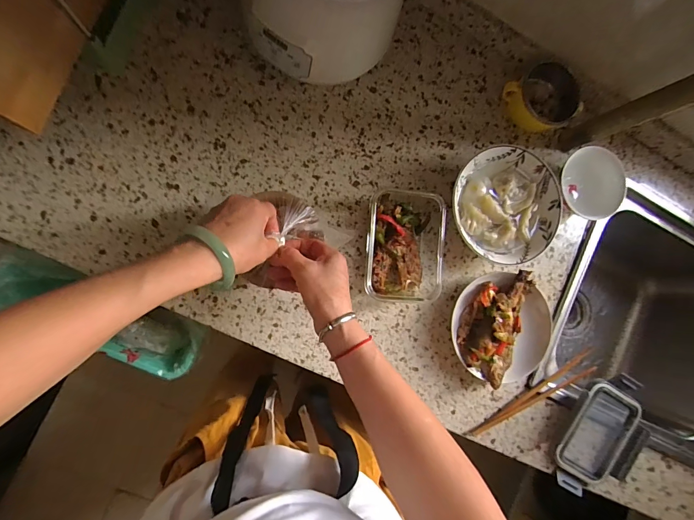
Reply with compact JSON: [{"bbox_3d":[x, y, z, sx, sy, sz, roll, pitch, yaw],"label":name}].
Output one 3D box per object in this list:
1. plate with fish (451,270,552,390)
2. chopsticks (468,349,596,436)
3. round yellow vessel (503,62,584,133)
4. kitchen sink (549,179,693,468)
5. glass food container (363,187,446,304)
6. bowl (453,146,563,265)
[{"bbox_3d":[0.236,0.104,0.545,0.156,0.046,0.166,0,88,-9],"label":"plate with fish"},{"bbox_3d":[0.308,0.222,0.570,0.235,0.014,0.045,-30,93,-9],"label":"chopsticks"},{"bbox_3d":[0.306,-0.250,0.561,0.096,0.051,0.099,0,88,-9],"label":"round yellow vessel"},{"bbox_3d":[0.558,0.129,0.746,0.445,0.256,0.416,24,85,-7],"label":"kitchen sink"},{"bbox_3d":[0.082,-0.021,0.516,0.119,0.052,0.166,4,88,-9],"label":"glass food container"},{"bbox_3d":[0.234,-0.081,0.543,0.160,0.052,0.166,0,88,-9],"label":"bowl"}]

